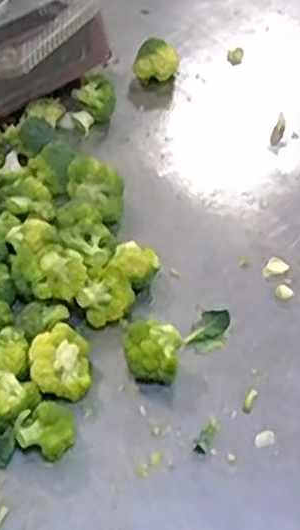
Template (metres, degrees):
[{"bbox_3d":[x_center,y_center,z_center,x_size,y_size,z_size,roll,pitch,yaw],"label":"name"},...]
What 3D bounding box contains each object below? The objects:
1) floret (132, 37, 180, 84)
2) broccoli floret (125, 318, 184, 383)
[{"bbox_3d":[0.007,-0.236,0.844,0.052,0.048,0.044,3,49,0],"label":"floret"},{"bbox_3d":[0.002,0.066,0.583,0.043,0.043,0.050,7,49,4],"label":"broccoli floret"}]

